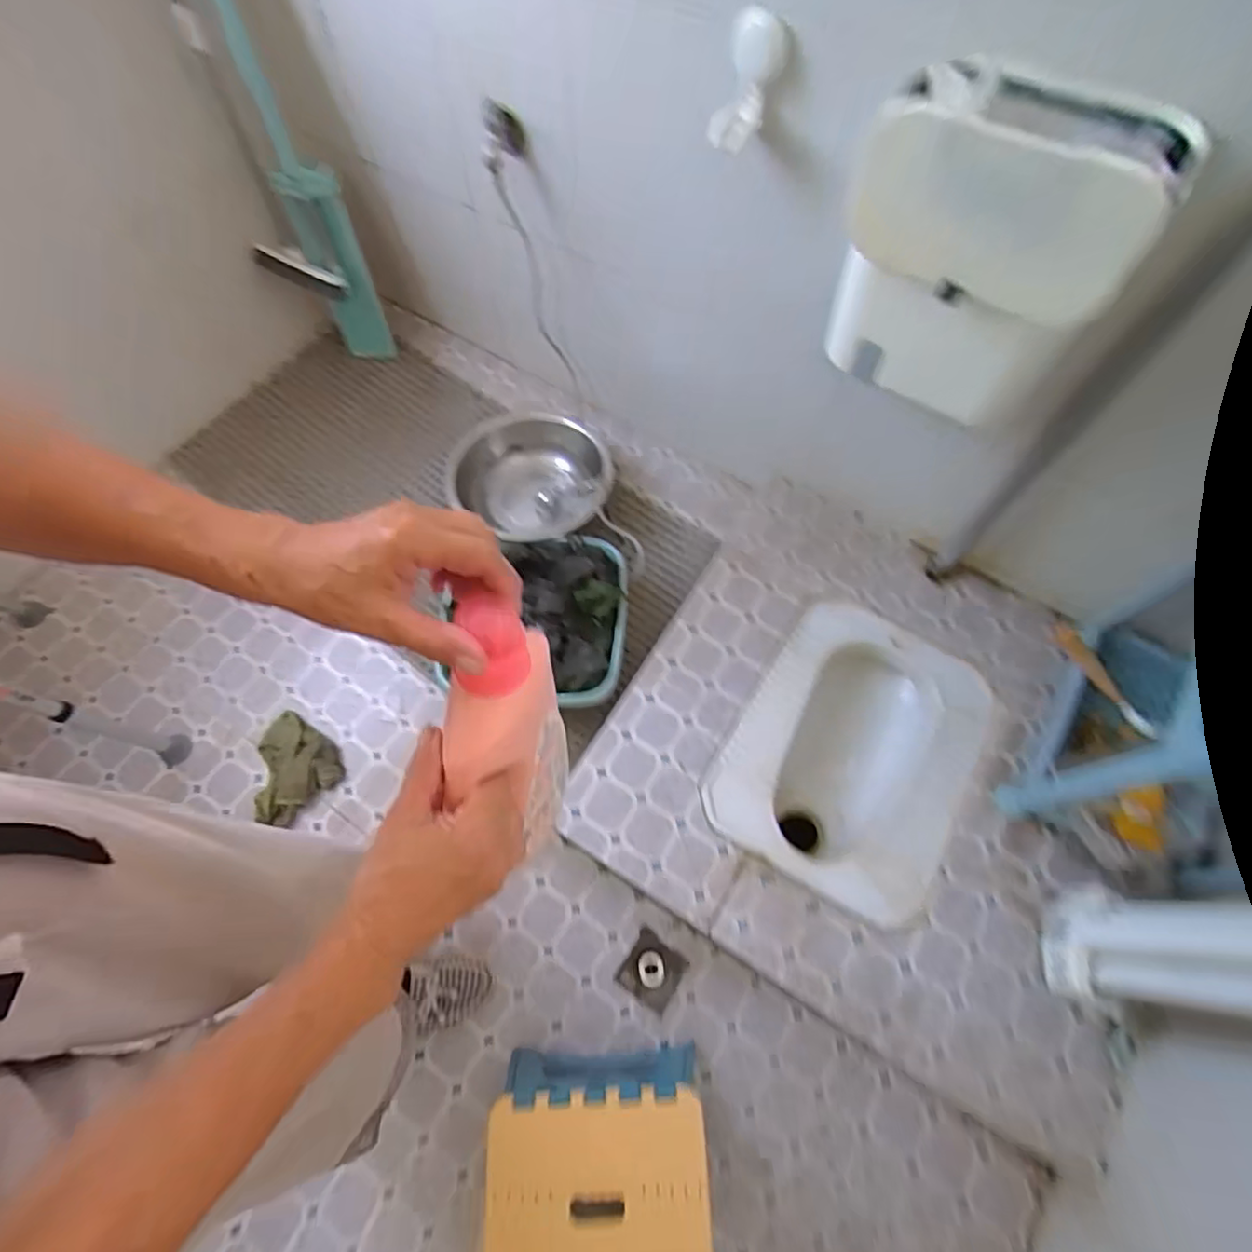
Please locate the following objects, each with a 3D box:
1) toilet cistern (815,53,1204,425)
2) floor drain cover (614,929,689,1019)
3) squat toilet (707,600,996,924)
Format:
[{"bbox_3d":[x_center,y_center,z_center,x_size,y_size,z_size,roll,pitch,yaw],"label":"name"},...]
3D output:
[{"bbox_3d":[0.389,-0.401,0.694,0.242,0.292,0.182,33,72,15],"label":"toilet cistern"},{"bbox_3d":[0.041,0.554,1.015,0.085,0.014,0.089,31,69,13],"label":"floor drain cover"},{"bbox_3d":[0.389,0.222,1.109,0.372,0.119,0.492,31,69,12],"label":"squat toilet"}]

